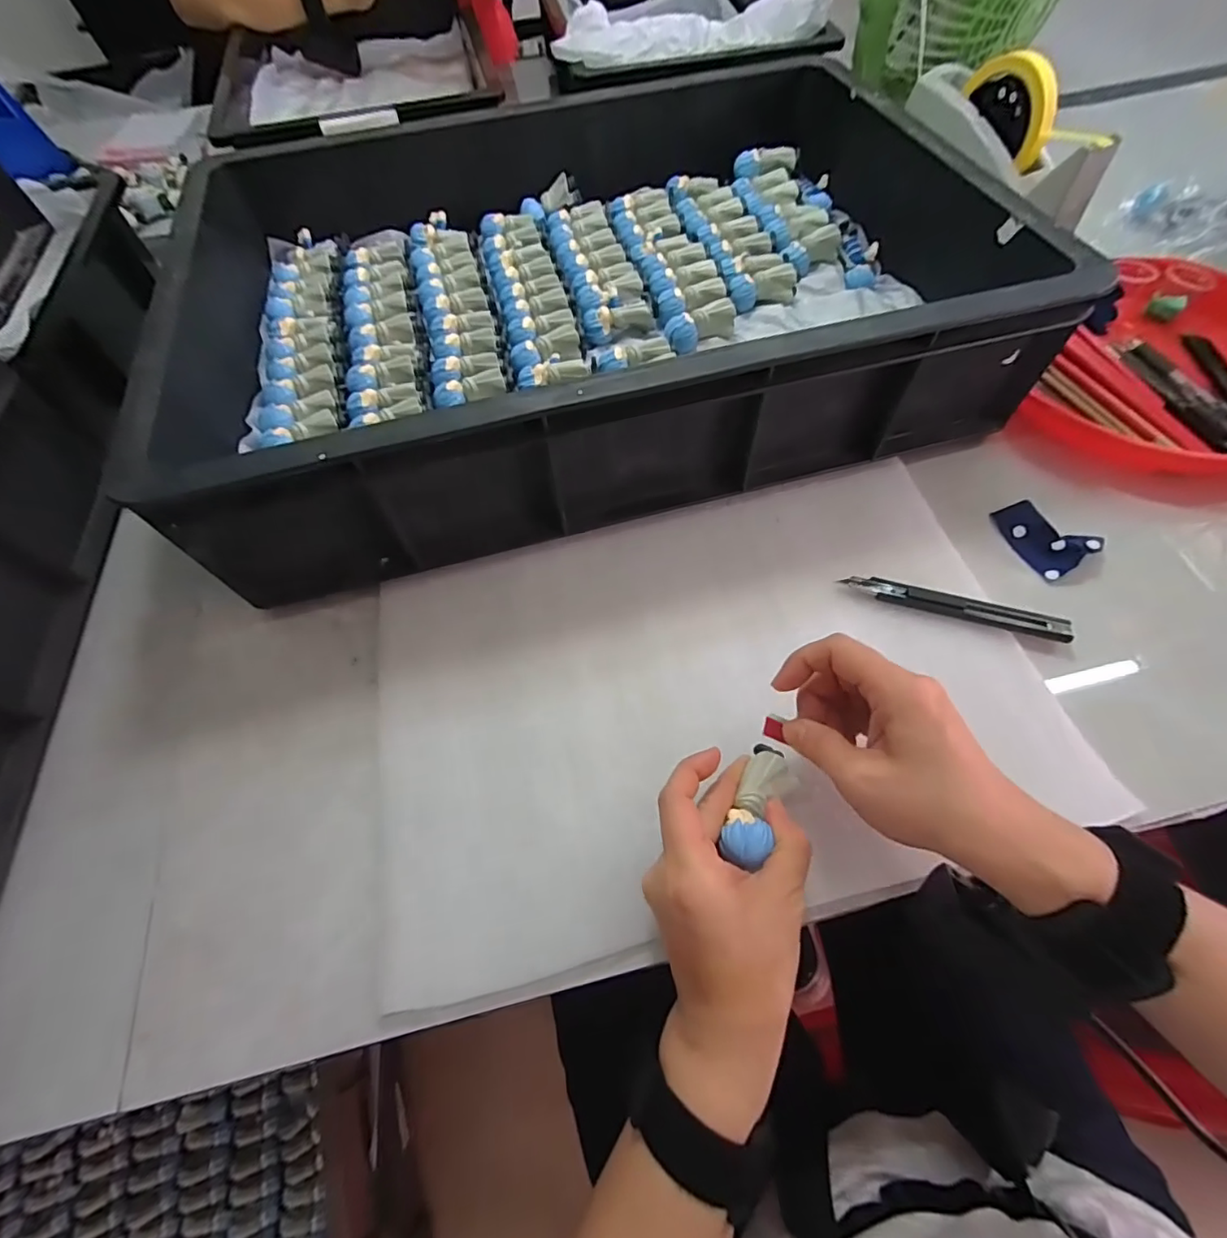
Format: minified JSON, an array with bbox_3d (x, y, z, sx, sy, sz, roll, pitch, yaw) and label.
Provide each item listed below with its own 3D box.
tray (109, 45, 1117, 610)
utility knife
[{"bbox_3d":[-0.015,-0.280,0.453,0.605,0.129,0.439,-15,60,-6],"label":"tray"},{"bbox_3d":[0.224,-0.008,0.351,0.137,0.005,0.017,15,64,11],"label":"utility knife"}]

